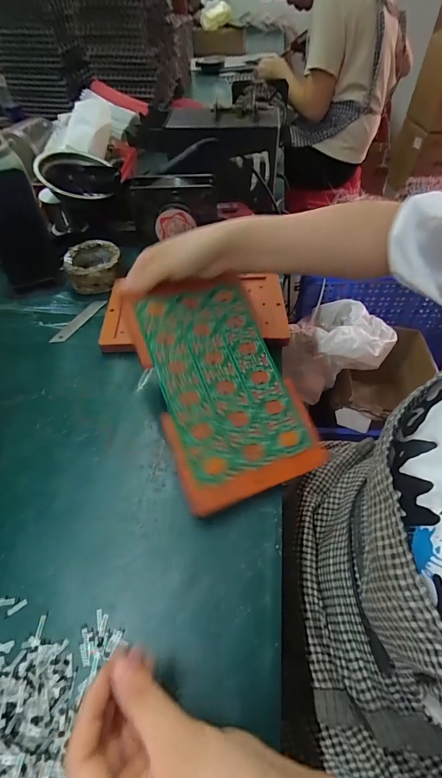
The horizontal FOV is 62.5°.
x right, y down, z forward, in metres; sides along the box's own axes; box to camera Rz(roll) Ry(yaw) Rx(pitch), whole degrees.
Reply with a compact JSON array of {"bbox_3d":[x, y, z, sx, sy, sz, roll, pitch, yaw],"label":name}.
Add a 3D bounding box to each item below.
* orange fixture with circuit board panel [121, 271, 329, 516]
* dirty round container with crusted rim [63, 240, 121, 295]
[{"bbox_3d":[0.000,-0.009,0.361,0.133,0.010,0.220,-17,73,-18],"label":"orange fixture with circuit board panel"},{"bbox_3d":[-0.189,-0.184,0.545,0.078,0.043,0.080,-10,51,-7],"label":"dirty round container with crusted rim"}]

